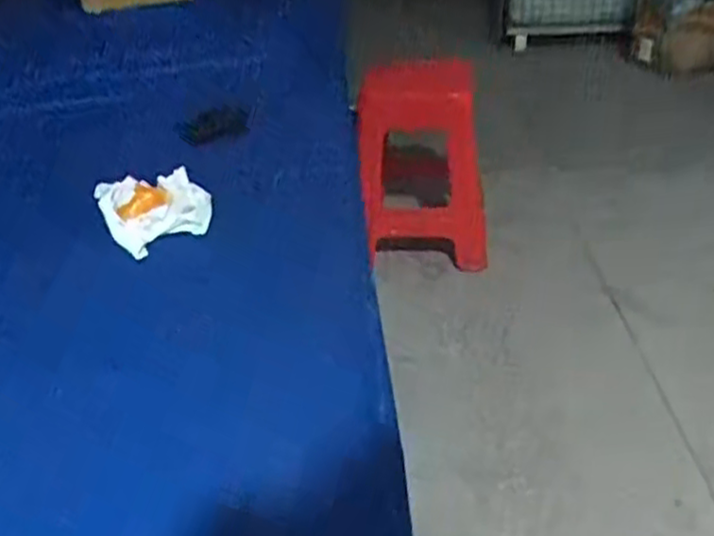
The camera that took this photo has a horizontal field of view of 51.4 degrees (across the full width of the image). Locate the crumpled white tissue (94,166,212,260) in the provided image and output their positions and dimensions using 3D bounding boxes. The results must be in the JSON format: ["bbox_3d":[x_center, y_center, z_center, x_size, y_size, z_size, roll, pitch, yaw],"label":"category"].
[{"bbox_3d":[-0.238,-0.075,0.883,0.128,0.055,0.113,-17,34,-20],"label":"crumpled white tissue"}]

